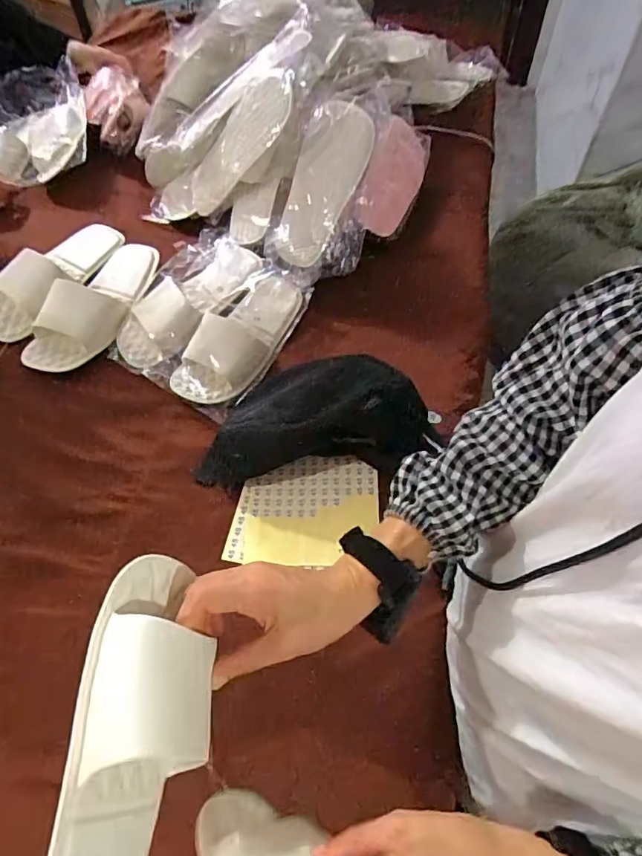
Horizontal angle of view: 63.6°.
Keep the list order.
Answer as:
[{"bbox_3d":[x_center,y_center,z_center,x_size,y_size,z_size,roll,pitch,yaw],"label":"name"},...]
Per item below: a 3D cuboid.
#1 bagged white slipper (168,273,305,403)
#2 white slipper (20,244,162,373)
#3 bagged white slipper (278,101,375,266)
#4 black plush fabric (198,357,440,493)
[{"bbox_3d":[-0.113,-0.130,0.743,0.097,0.049,0.226,27,63,17],"label":"bagged white slipper"},{"bbox_3d":[-0.340,-0.193,0.784,0.108,0.067,0.260,19,61,13],"label":"white slipper"},{"bbox_3d":[0.006,-0.363,0.780,0.094,0.065,0.239,22,89,12],"label":"bagged white slipper"},{"bbox_3d":[-0.015,-0.006,0.659,0.291,0.053,0.152,-14,59,-6],"label":"black plush fabric"}]

